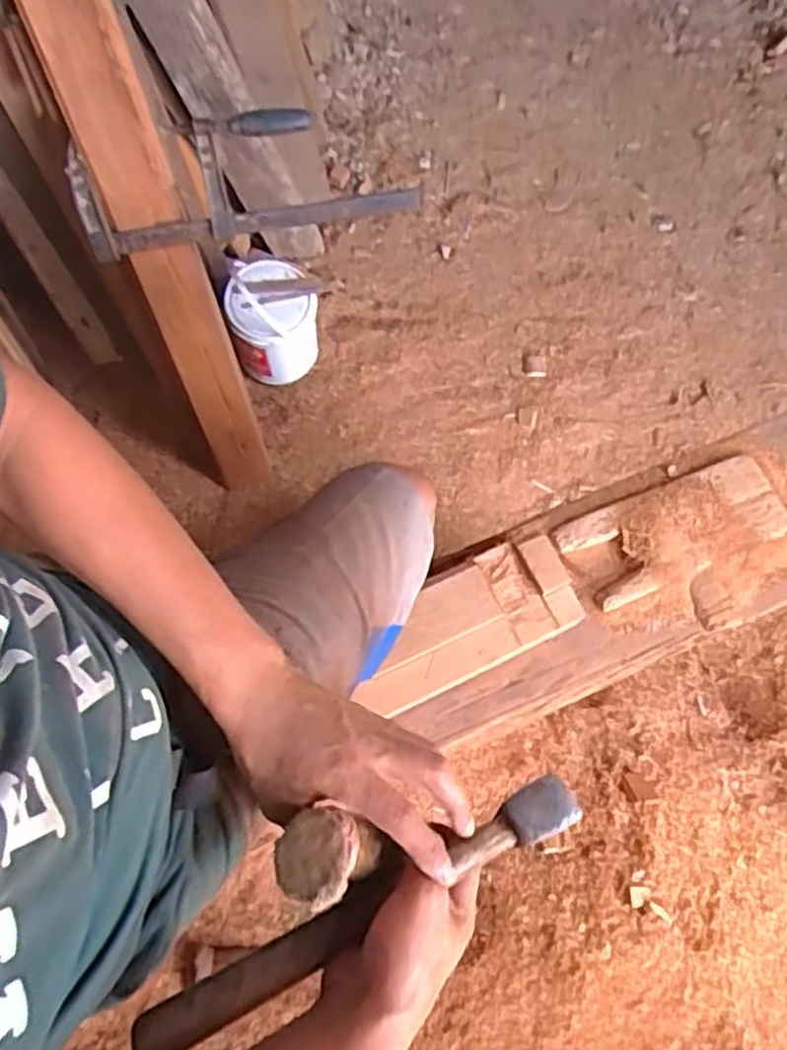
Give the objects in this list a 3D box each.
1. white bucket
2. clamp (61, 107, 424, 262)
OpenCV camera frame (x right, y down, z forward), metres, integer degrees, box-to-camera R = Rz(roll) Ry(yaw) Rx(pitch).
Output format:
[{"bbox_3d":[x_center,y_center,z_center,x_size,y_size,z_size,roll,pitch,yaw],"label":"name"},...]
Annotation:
[{"bbox_3d":[-0.246,-0.411,1.558,0.171,0.213,0.208,-12,68,-6],"label":"white bucket"},{"bbox_3d":[-0.218,-0.511,1.125,0.492,0.171,0.046,-11,38,-3],"label":"clamp"}]

